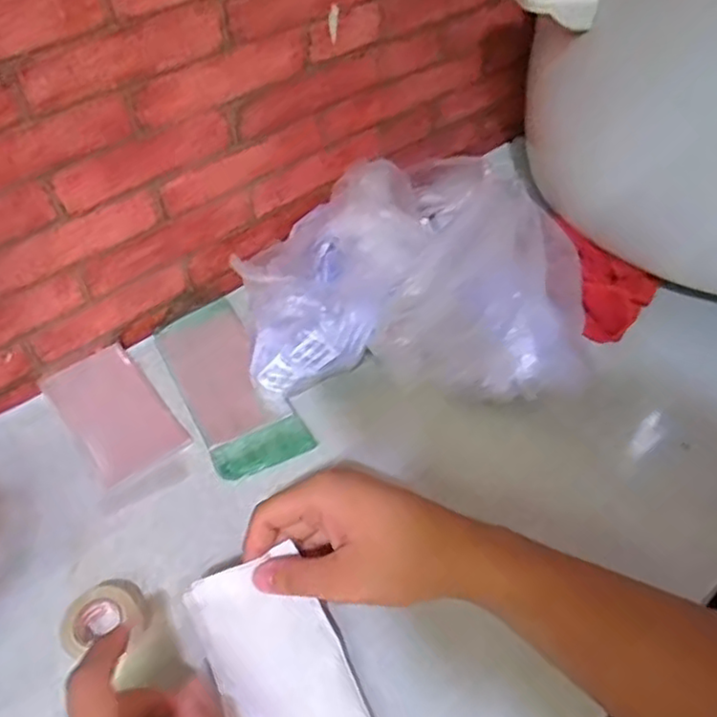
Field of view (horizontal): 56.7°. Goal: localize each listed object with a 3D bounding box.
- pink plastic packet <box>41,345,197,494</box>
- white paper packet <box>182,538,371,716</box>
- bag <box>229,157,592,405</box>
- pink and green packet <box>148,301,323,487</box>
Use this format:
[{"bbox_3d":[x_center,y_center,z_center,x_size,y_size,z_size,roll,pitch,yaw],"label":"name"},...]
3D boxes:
[{"bbox_3d":[-0.186,0.039,0.508,0.067,0.007,0.122,-32,55,-25],"label":"pink plastic packet"},{"bbox_3d":[-0.040,0.172,0.364,0.069,0.008,0.127,-15,56,-28],"label":"white paper packet"},{"bbox_3d":[0.049,-0.070,0.527,0.242,0.120,0.187,3,48,3],"label":"bag"},{"bbox_3d":[-0.106,0.016,0.528,0.071,0.011,0.177,-24,52,-20],"label":"pink and green packet"}]

